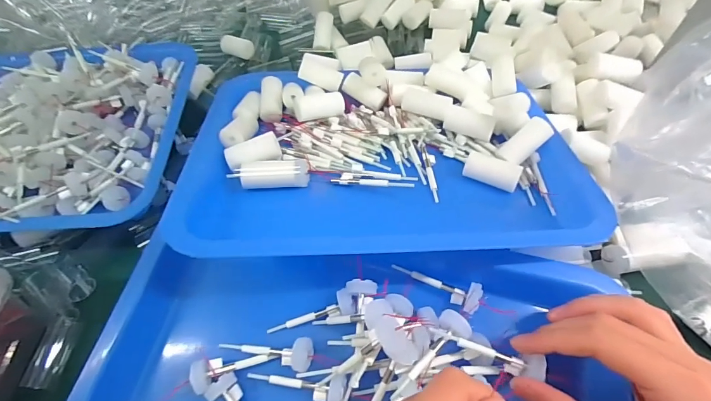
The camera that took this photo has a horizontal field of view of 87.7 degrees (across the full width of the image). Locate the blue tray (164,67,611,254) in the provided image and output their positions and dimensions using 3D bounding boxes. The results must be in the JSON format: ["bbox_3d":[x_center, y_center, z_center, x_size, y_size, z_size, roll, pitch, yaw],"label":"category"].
[{"bbox_3d":[0.019,-0.048,0.296,0.286,0.049,0.200,-5,59,2],"label":"blue tray"}]

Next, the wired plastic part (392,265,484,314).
[{"bbox_3d":[0.057,0.055,0.257,0.062,0.011,0.020,25,64,18],"label":"wired plastic part"}]

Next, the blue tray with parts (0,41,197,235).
[{"bbox_3d":[-0.311,-0.071,0.351,0.286,0.051,0.223,-3,59,3],"label":"blue tray with parts"}]

